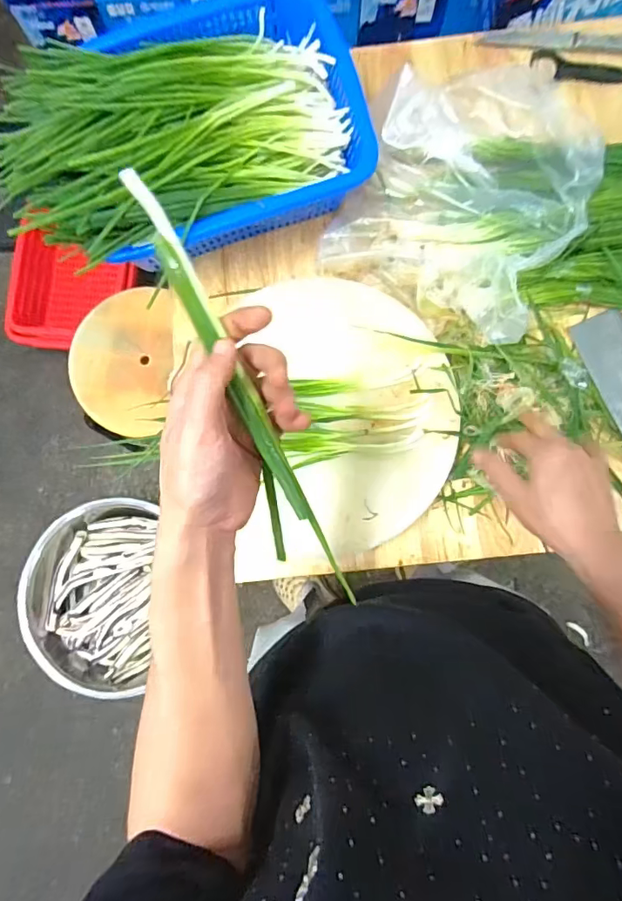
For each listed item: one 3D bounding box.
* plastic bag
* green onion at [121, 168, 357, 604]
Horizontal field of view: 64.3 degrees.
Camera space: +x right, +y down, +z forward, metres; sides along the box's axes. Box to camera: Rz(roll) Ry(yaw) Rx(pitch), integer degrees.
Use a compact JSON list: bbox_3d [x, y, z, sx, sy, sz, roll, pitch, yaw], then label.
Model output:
[{"bbox_3d":[0.224,-0.376,0.654,0.281,0.131,0.398,29,85,5],"label":"plastic bag"},{"bbox_3d":[-0.050,-0.028,0.347,0.015,0.065,0.317,-33,112,-28],"label":"green onion"}]

